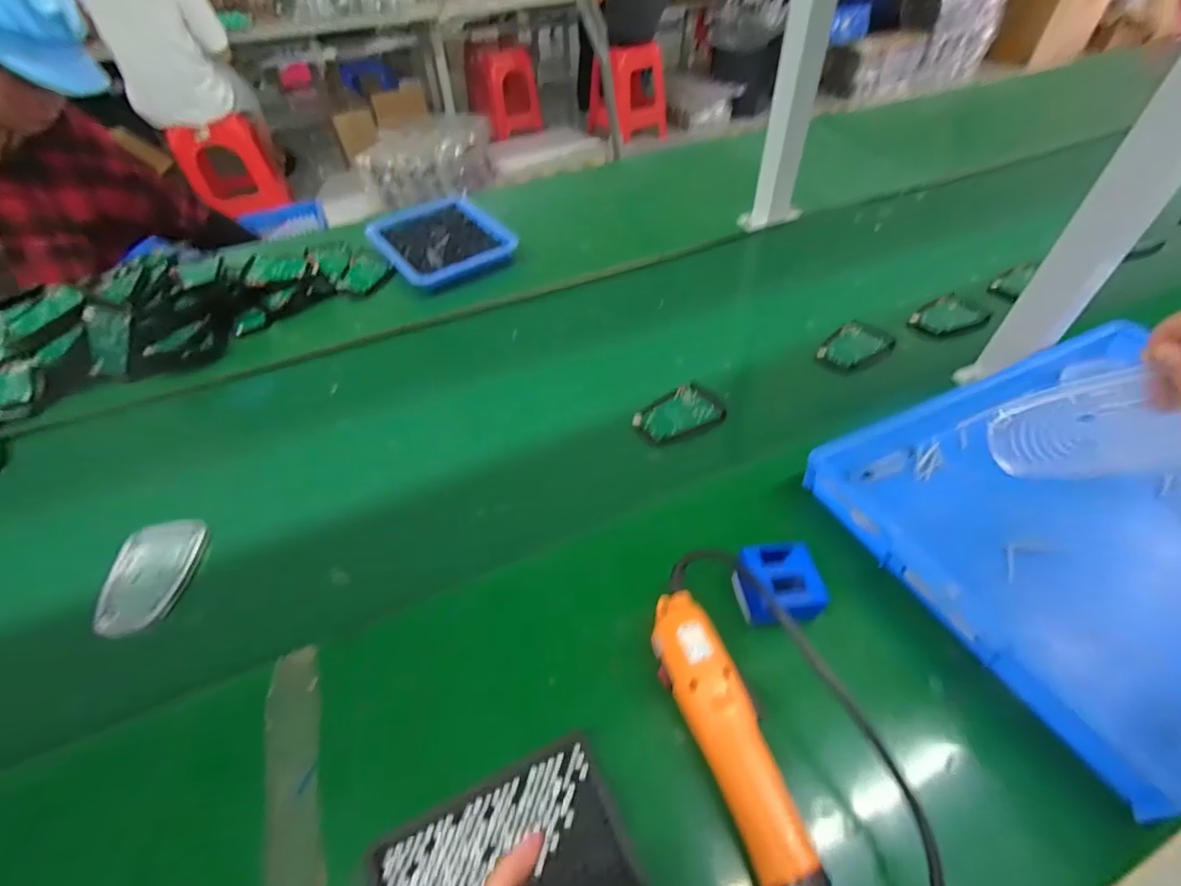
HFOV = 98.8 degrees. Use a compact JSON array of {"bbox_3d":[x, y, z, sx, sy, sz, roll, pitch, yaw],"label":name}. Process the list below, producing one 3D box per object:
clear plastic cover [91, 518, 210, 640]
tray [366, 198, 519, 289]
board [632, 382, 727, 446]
[{"bbox_3d":[-0.386,0.116,0.443,0.069,0.013,0.107,-12,48,-7],"label":"clear plastic cover"},{"bbox_3d":[-0.242,-0.328,0.807,0.179,0.027,0.226,-28,52,-20],"label":"tray"},{"bbox_3d":[0.093,-0.032,0.550,0.092,0.014,0.062,-27,58,-17],"label":"board"}]

